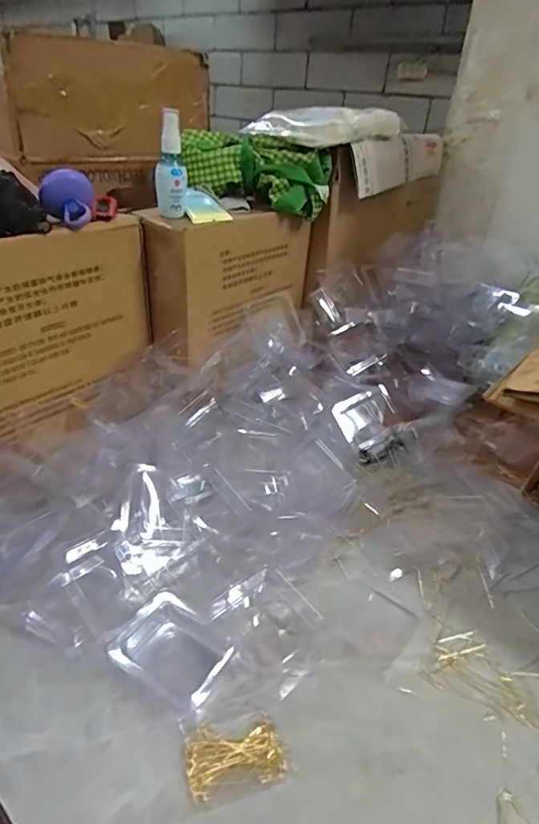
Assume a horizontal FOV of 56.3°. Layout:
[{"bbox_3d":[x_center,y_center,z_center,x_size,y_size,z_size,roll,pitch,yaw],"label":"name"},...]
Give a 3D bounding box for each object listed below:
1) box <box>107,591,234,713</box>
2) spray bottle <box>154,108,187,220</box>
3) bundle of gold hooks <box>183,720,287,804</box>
[{"bbox_3d":[-0.078,0.195,0.419,0.081,0.022,0.074,21,35,24],"label":"box"},{"bbox_3d":[-0.122,-0.304,0.623,0.038,0.116,0.035,-2,32,-10],"label":"spray bottle"},{"bbox_3d":[-0.025,0.246,0.362,0.069,0.009,0.042,-5,33,-15],"label":"bundle of gold hooks"}]

